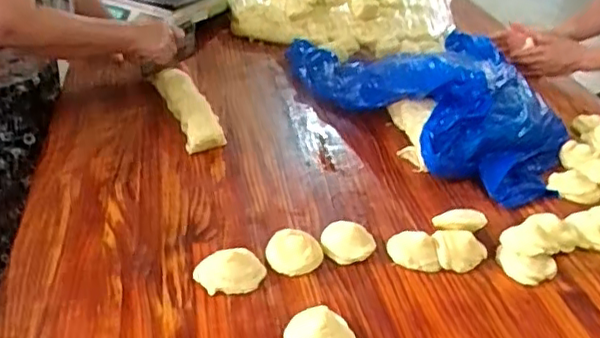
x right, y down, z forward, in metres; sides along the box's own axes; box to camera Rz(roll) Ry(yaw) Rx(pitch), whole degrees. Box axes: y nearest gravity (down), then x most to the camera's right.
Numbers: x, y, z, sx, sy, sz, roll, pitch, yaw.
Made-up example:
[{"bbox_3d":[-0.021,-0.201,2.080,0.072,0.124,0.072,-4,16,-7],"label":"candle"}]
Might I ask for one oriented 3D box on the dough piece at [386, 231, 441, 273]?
[{"bbox_3d":[0.169,0.119,0.933,0.075,0.033,0.057,7,35,3],"label":"dough piece"}]

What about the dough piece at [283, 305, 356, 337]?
[{"bbox_3d":[0.025,0.205,0.780,0.077,0.035,0.084,3,35,-2],"label":"dough piece"}]

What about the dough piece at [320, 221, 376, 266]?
[{"bbox_3d":[0.072,0.111,0.947,0.081,0.032,0.075,8,35,5],"label":"dough piece"}]

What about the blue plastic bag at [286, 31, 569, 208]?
[{"bbox_3d":[0.277,-0.177,1.302,0.471,0.104,0.653,-4,36,-13],"label":"blue plastic bag"}]

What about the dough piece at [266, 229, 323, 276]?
[{"bbox_3d":[-0.008,0.122,0.917,0.080,0.028,0.070,1,35,-5],"label":"dough piece"}]

